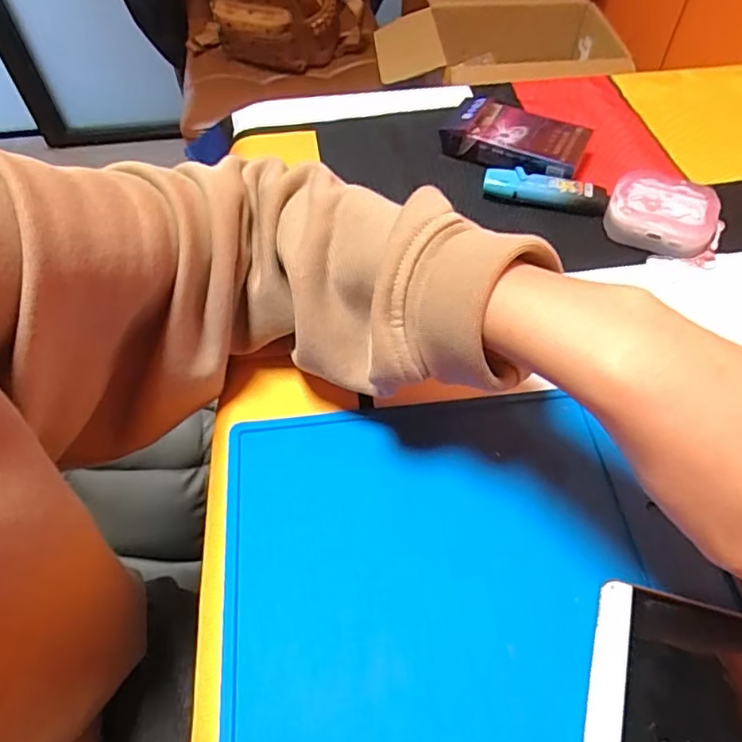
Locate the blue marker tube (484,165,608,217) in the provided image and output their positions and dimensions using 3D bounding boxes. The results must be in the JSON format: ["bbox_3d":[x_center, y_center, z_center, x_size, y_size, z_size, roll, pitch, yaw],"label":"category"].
[{"bbox_3d":[0.122,-0.126,0.404,0.083,0.016,0.021,12,56,10],"label":"blue marker tube"}]

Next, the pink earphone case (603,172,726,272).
[{"bbox_3d":[0.192,-0.100,0.377,0.071,0.028,0.047,18,57,13],"label":"pink earphone case"}]

